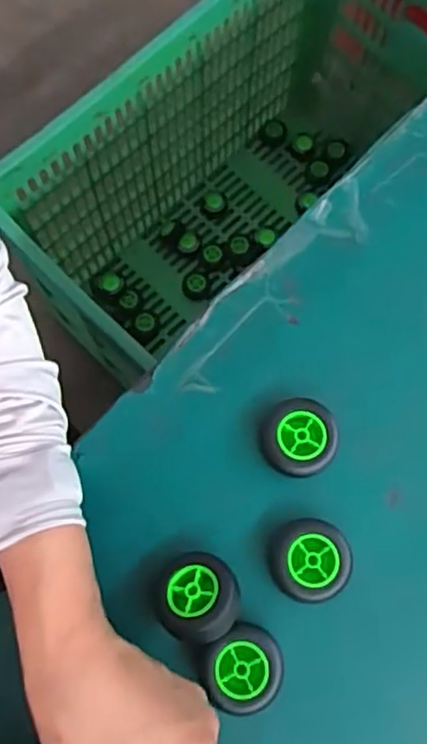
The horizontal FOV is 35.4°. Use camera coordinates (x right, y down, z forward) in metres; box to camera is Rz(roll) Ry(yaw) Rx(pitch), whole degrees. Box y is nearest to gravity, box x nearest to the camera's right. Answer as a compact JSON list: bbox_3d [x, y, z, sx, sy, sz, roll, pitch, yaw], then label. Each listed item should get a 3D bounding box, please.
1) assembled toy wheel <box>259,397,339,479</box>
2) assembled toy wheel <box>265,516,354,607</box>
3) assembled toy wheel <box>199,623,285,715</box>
[{"bbox_3d":[0.055,0.044,0.436,0.048,0.028,0.048,0,73,-1],"label":"assembled toy wheel"},{"bbox_3d":[0.059,0.117,0.416,0.048,0.022,0.048,0,73,-1],"label":"assembled toy wheel"},{"bbox_3d":[0.017,0.176,0.395,0.048,0.024,0.045,-28,76,-9],"label":"assembled toy wheel"}]

